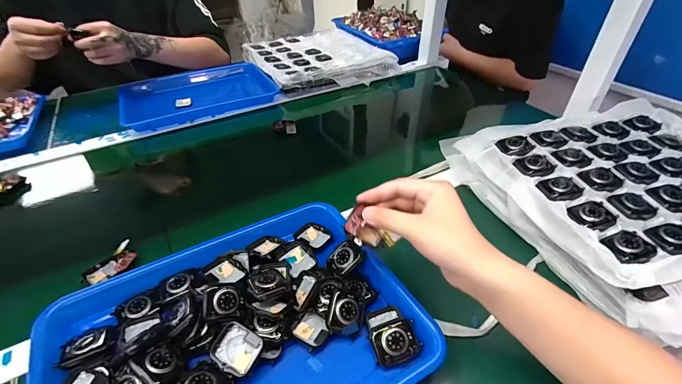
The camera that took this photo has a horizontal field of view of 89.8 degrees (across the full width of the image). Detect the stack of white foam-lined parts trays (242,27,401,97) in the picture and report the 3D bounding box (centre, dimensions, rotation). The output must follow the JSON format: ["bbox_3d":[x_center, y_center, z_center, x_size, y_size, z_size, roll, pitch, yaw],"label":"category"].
[{"bbox_3d":[-0.072,-0.362,0.916,0.305,0.038,0.335,-20,43,-22],"label":"stack of white foam-lined parts trays"}]

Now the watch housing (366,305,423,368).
[{"bbox_3d":[0.047,0.134,0.326,0.042,0.017,0.056,-13,40,-13],"label":"watch housing"}]

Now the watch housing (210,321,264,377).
[{"bbox_3d":[-0.095,0.140,0.308,0.041,0.009,0.037,24,62,12],"label":"watch housing"}]

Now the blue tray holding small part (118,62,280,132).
[{"bbox_3d":[-0.337,-0.230,0.808,0.323,0.040,0.252,-20,42,-21],"label":"blue tray holding small part"}]

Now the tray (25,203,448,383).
[{"bbox_3d":[-0.104,0.133,0.335,0.326,0.050,0.260,-22,43,-23],"label":"tray"}]

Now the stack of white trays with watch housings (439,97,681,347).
[{"bbox_3d":[0.355,0.003,0.439,0.276,0.082,0.328,-12,40,-12],"label":"stack of white trays with watch housings"}]

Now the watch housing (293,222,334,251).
[{"bbox_3d":[-0.033,0.055,0.428,0.042,0.010,0.037,28,48,31],"label":"watch housing"}]

